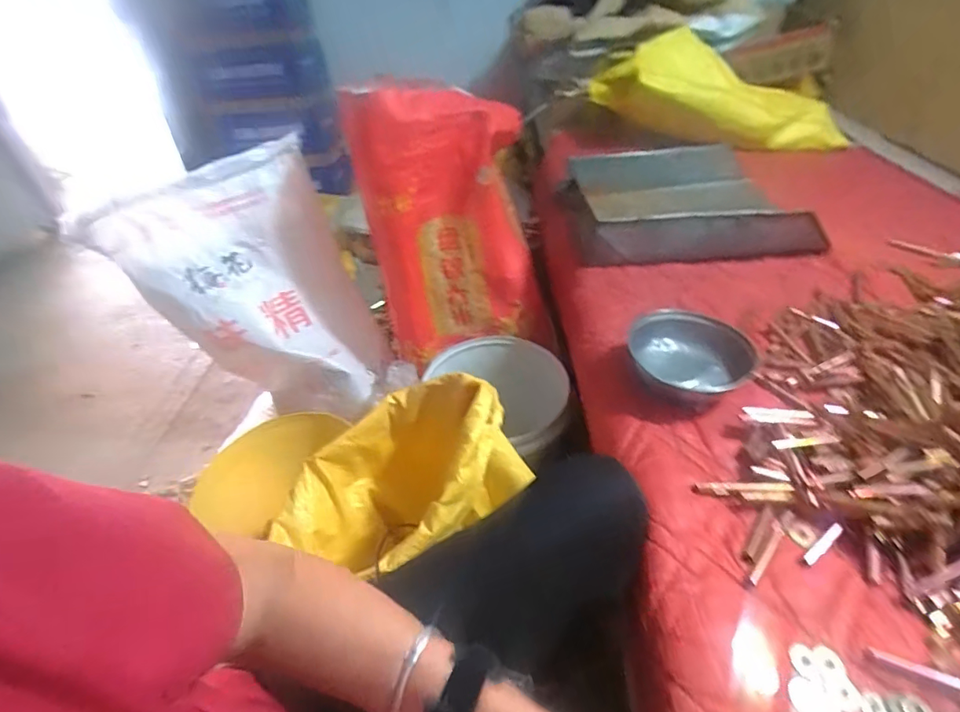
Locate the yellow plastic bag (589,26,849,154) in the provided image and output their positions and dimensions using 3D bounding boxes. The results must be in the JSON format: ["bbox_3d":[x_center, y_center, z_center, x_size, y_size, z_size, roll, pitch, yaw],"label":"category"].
[{"bbox_3d":[0.570,-0.605,1.153,0.599,0.203,0.225,19,44,5],"label":"yellow plastic bag"}]

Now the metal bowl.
[{"bbox_3d":[0.249,0.007,0.579,0.139,0.056,0.142,5,42,12],"label":"metal bowl"}]

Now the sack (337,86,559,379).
[{"bbox_3d":[-0.033,-0.203,0.834,0.281,0.442,0.102,-15,41,-11],"label":"sack"}]

